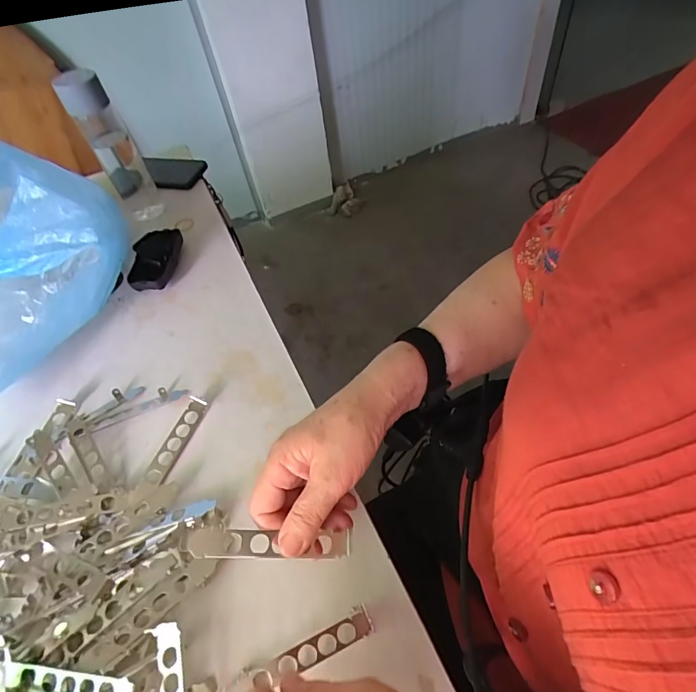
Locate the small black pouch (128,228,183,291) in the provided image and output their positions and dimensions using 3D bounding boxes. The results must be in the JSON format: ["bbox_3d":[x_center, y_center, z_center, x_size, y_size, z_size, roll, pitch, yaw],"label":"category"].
[{"bbox_3d":[-0.266,-0.122,0.578,0.053,0.038,0.107,-6,52,3],"label":"small black pouch"}]

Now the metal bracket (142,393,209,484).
[{"bbox_3d":[-0.172,0.093,0.419,0.022,0.012,0.094,11,55,16],"label":"metal bracket"}]

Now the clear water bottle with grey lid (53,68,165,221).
[{"bbox_3d":[-0.340,-0.283,0.607,0.058,0.204,0.048,-38,56,-20],"label":"clear water bottle with grey lid"}]

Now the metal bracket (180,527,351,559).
[{"bbox_3d":[-0.057,0.144,0.301,0.120,0.004,0.019,6,66,-11],"label":"metal bracket"}]

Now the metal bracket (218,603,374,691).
[{"bbox_3d":[-0.039,0.224,0.298,0.119,0.010,0.020,-22,53,-9],"label":"metal bracket"}]

